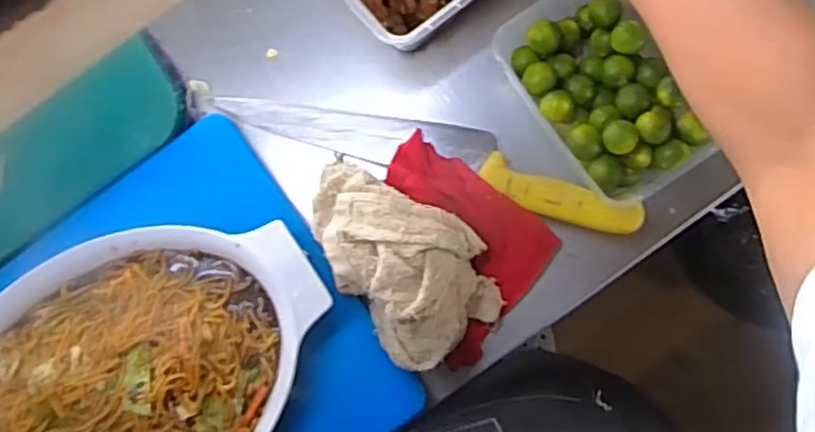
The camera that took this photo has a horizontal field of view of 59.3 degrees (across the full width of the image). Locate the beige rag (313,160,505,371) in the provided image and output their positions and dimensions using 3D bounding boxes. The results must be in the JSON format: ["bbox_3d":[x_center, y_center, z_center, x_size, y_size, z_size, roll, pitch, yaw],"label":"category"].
[{"bbox_3d":[-0.007,0.028,0.565,0.103,0.066,0.170,-39,83,0],"label":"beige rag"}]

